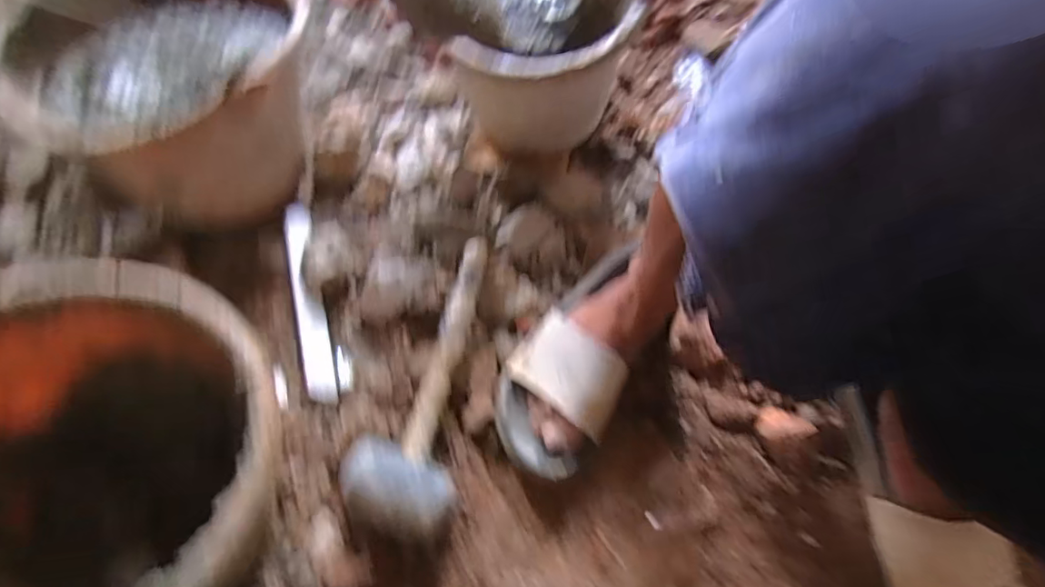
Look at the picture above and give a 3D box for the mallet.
[{"bbox_3d":[-0.101,0.073,0.547,0.099,0.061,0.312,5,60,0],"label":"mallet"}]

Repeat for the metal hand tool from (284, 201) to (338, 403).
[{"bbox_3d":[-0.241,0.003,0.598,0.035,0.010,0.245,-18,69,2],"label":"metal hand tool"}]

